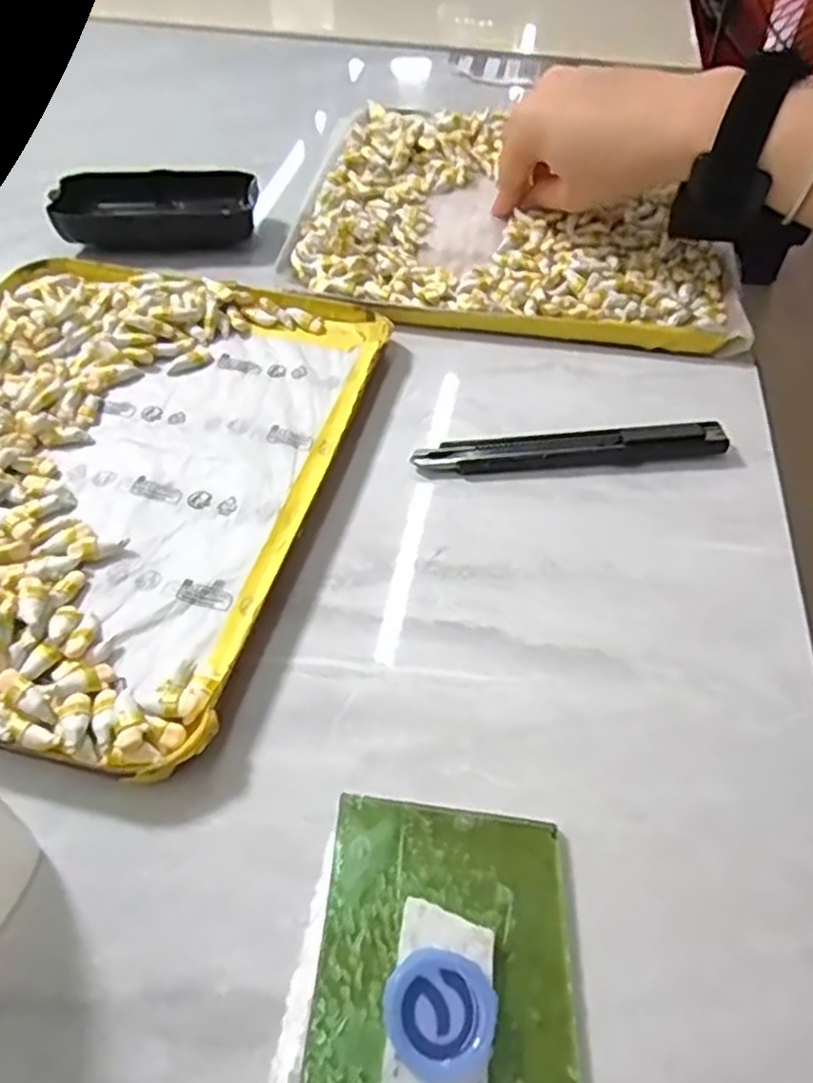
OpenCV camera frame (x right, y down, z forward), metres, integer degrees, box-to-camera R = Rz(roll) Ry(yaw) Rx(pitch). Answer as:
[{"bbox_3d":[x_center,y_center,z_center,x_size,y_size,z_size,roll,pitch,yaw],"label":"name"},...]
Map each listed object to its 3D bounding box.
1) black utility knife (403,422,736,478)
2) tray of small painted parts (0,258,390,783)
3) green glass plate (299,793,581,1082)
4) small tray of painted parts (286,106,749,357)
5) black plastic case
[{"bbox_3d":[0.070,-0.039,0.308,0.131,0.011,0.017,-3,53,-4],"label":"black utility knife"},{"bbox_3d":[-0.132,-0.039,0.294,0.190,0.017,0.239,12,53,7],"label":"tray of small painted parts"},{"bbox_3d":[0.009,0.120,0.181,0.067,0.007,0.105,4,53,1],"label":"green glass plate"},{"bbox_3d":[0.062,-0.193,0.425,0.233,0.019,0.221,7,53,3],"label":"small tray of painted parts"},{"bbox_3d":[-0.143,-0.192,0.419,0.108,0.024,0.052,-6,53,-7],"label":"black plastic case"}]

